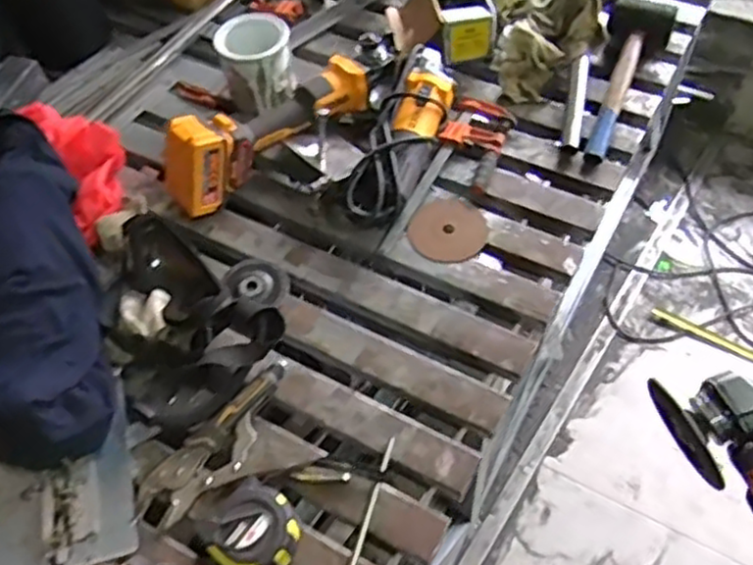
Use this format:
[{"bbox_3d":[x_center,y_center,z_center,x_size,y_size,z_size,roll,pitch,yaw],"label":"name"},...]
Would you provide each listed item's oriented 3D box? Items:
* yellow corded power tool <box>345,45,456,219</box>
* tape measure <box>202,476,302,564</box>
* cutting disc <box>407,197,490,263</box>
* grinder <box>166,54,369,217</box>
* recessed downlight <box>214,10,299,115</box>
[{"bbox_3d":[0.036,-0.201,0.989,0.087,0.057,0.275,17,60,13],"label":"yellow corded power tool"},{"bbox_3d":[-0.119,0.245,0.717,0.088,0.045,0.083,31,63,23],"label":"tape measure"},{"bbox_3d":[0.092,-0.067,0.937,0.099,0.007,0.088,-14,68,-1],"label":"cutting disc"},{"bbox_3d":[-0.142,-0.210,0.983,0.310,0.105,0.086,-33,62,-17],"label":"grinder"},{"bbox_3d":[-0.166,-0.311,1.042,0.101,0.115,0.083,-26,60,-13],"label":"recessed downlight"}]

